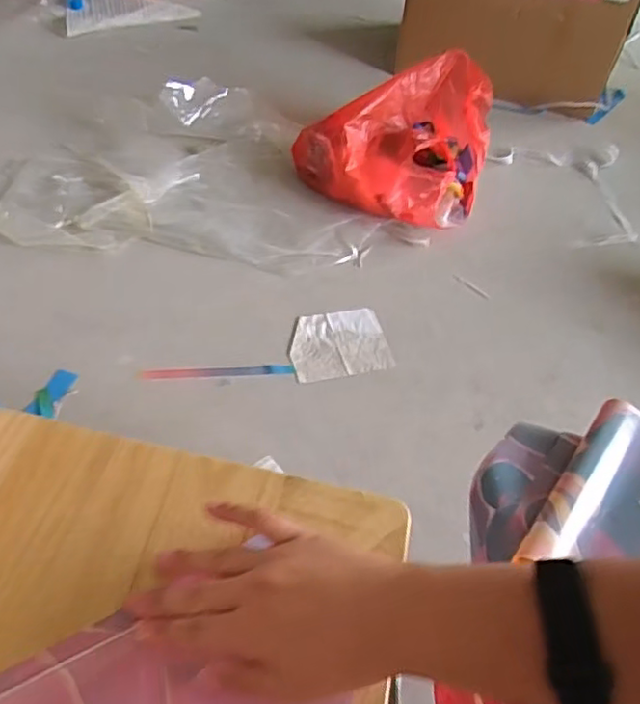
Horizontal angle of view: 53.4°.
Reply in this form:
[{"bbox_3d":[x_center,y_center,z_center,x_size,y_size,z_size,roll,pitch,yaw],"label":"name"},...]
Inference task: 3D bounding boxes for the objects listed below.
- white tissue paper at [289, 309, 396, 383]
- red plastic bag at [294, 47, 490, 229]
[{"bbox_3d":[0.037,-0.016,1.226,0.196,0.009,0.177,-7,47,-17],"label":"white tissue paper"},{"bbox_3d":[0.170,-0.510,1.533,0.453,0.198,0.433,9,50,1],"label":"red plastic bag"}]

